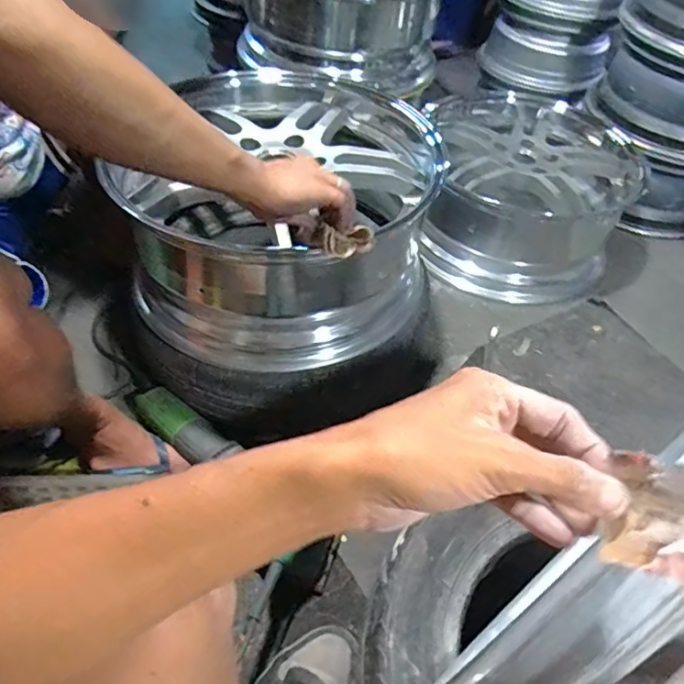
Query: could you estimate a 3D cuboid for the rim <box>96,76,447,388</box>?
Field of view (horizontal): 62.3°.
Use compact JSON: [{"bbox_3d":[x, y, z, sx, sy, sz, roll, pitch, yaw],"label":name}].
[{"bbox_3d":[-0.063,-0.211,0.921,0.429,0.293,0.498,30,52,20],"label":"rim"}]

